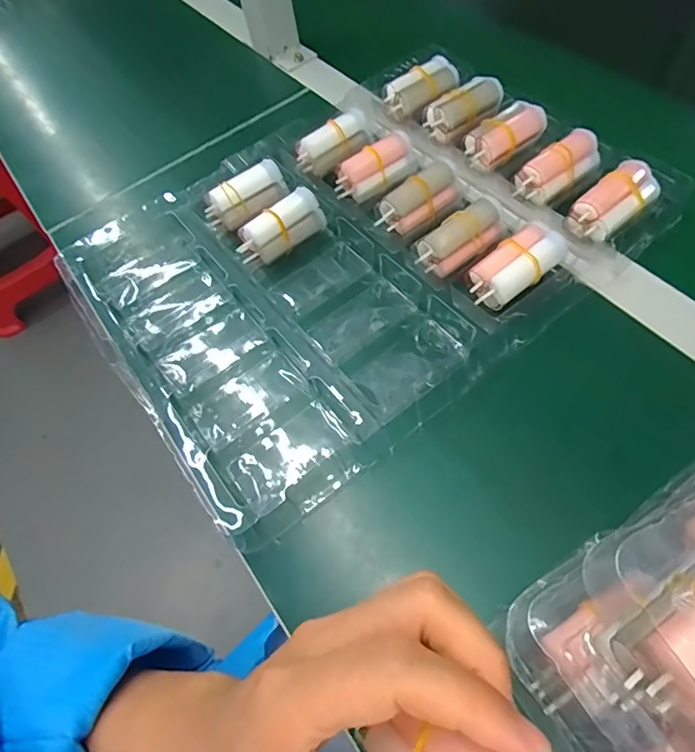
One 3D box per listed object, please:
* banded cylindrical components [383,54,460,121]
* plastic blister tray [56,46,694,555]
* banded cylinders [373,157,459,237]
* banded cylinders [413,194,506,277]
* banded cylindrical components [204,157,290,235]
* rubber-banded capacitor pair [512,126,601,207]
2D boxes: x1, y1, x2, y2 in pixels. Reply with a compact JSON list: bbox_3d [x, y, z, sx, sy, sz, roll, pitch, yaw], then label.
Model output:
[{"bbox_3d":[0.065,-0.254,0.444,0.067,0.021,0.033,-32,60,0],"label":"banded cylindrical components"},{"bbox_3d":[0.004,-0.110,0.377,0.382,0.047,0.291,-38,65,-8],"label":"plastic blister tray"},{"bbox_3d":[0.055,-0.131,0.384,0.063,0.037,0.033,-36,61,-13],"label":"banded cylinders"},{"bbox_3d":[0.081,-0.100,0.356,0.066,0.020,0.031,-37,62,-3],"label":"banded cylinders"},{"bbox_3d":[-0.080,-0.142,0.399,0.067,0.026,0.030,-36,62,-5],"label":"banded cylindrical components"},{"bbox_3d":[0.161,-0.159,0.379,0.068,0.022,0.032,-37,62,-3],"label":"rubber-banded capacitor pair"}]

